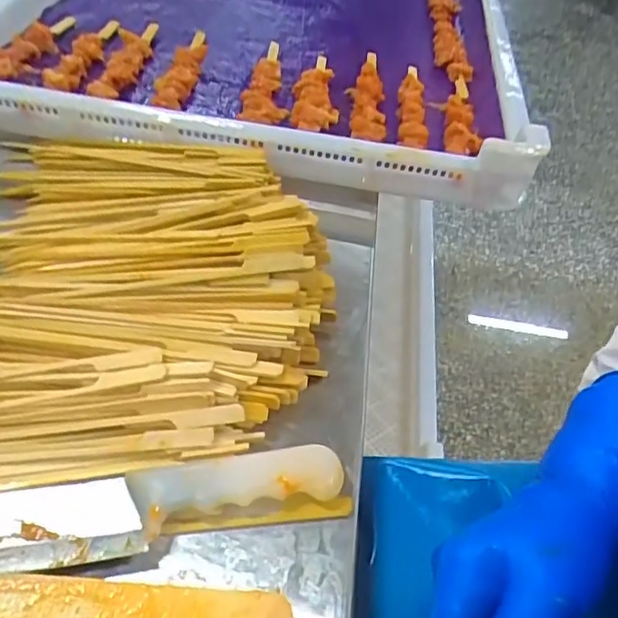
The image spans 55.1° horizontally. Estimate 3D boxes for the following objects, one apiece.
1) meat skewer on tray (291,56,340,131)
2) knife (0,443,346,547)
[{"bbox_3d":[0.007,-0.232,0.643,0.048,0.038,0.166,5,48,-4],"label":"meat skewer on tray"},{"bbox_3d":[-0.132,0.103,0.325,0.301,0.019,0.049,-3,52,-7],"label":"knife"}]

